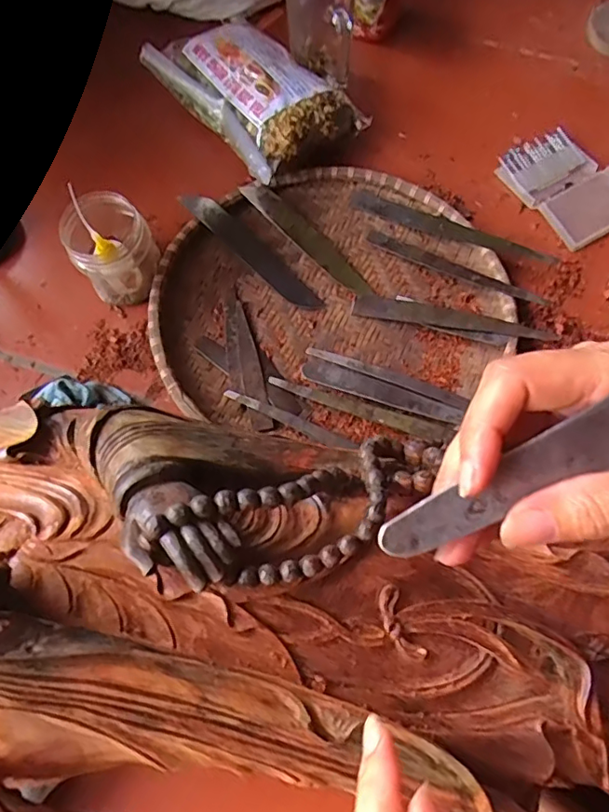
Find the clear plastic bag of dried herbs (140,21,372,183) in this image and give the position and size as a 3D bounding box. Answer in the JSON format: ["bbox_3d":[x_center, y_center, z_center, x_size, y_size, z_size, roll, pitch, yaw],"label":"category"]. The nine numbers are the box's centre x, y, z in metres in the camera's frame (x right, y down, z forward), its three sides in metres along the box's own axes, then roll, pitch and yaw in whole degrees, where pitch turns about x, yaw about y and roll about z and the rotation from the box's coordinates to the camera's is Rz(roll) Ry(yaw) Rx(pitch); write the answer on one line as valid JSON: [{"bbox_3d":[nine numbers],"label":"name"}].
[{"bbox_3d":[-0.059,-0.349,0.614,0.143,0.069,0.230,-37,72,-14],"label":"clear plastic bag of dried herbs"}]

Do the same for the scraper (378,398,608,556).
[{"bbox_3d":[0.086,0.020,0.189,0.129,0.004,0.021,-32,91,11],"label":"scraper"}]

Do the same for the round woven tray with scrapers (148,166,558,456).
[{"bbox_3d":[0.035,-0.109,0.538,0.346,0.030,0.307,-4,67,-1],"label":"round woven tray with scrapers"}]

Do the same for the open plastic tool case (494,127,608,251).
[{"bbox_3d":[0.288,-0.242,0.595,0.102,0.020,0.136,-30,70,-11],"label":"open plastic tool case"}]

